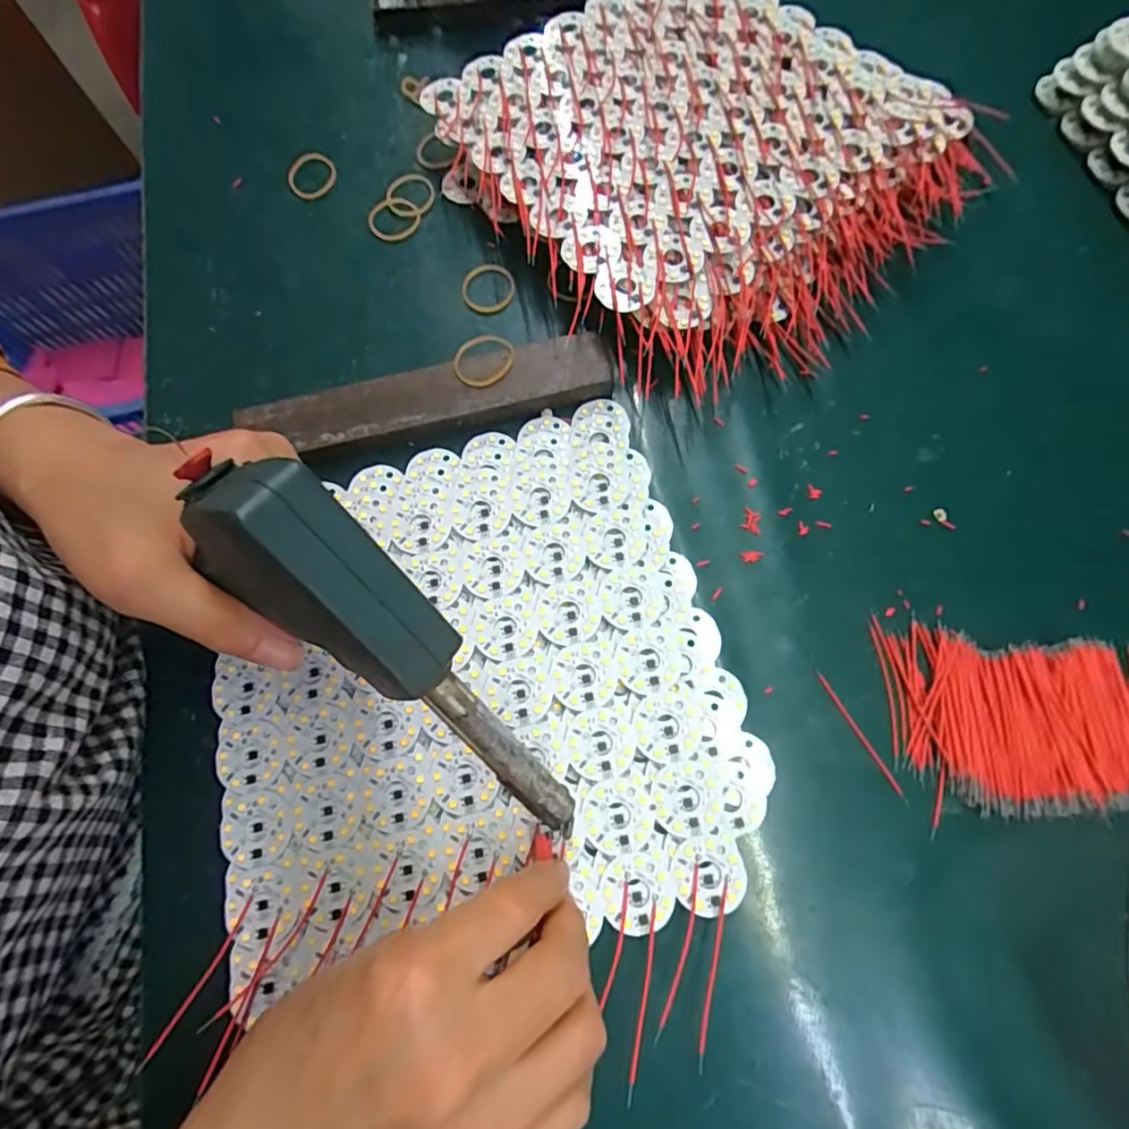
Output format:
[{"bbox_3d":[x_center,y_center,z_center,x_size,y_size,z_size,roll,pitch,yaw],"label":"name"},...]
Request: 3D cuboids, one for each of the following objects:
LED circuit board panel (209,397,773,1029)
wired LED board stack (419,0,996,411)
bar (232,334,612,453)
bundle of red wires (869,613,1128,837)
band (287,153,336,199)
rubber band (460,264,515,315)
[{"bbox_3d":[-0.045,0.052,0.289,0.235,0.011,0.237,-17,70,-4],"label":"LED circuit board panel"},{"bbox_3d":[0.090,-0.246,0.368,0.270,0.044,0.274,-32,72,-9],"label":"wired LED board stack"},{"bbox_3d":[-0.071,-0.088,0.330,0.190,0.013,0.035,-14,70,-3],"label":"bar"},{"bbox_3d":[0.205,0.067,0.273,0.110,0.012,0.081,-1,70,2],"label":"bundle of red wires"},{"bbox_3d":[-0.162,-0.249,0.395,0.030,0.004,0.033,0,83,0],"label":"band"},{"bbox_3d":[-0.045,-0.162,0.362,0.031,0.006,0.032,-1,70,2],"label":"rubber band"}]

